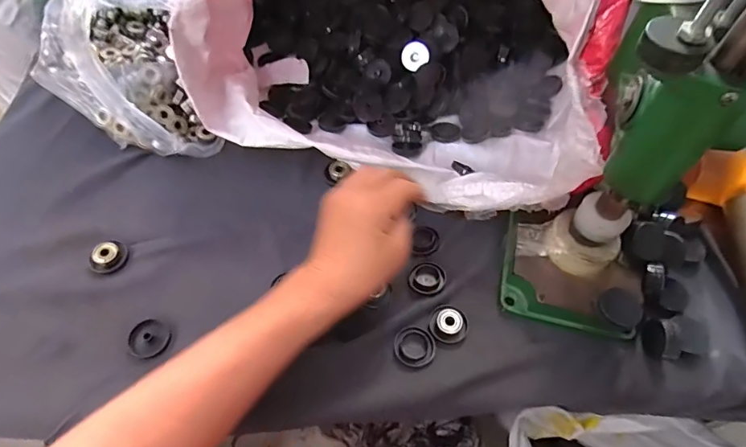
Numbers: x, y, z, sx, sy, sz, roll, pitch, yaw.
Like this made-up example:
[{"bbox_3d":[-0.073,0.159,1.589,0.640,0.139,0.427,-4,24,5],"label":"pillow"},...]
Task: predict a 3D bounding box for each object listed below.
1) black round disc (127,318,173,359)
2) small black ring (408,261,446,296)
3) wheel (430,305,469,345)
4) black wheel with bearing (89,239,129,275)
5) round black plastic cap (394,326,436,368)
[{"bbox_3d":[-0.189,0.097,0.379,0.034,0.004,0.033,1,58,-2],"label":"black round disc"},{"bbox_3d":[0.050,0.049,0.409,0.031,0.008,0.032,1,58,-2],"label":"small black ring"},{"bbox_3d":[0.067,0.087,0.389,0.033,0.011,0.030,1,58,-2],"label":"wheel"},{"bbox_3d":[-0.242,0.031,0.410,0.028,0.014,0.032,33,63,17],"label":"black wheel with bearing"},{"bbox_3d":[0.036,0.105,0.382,0.032,0.007,0.034,1,58,-2],"label":"round black plastic cap"}]

